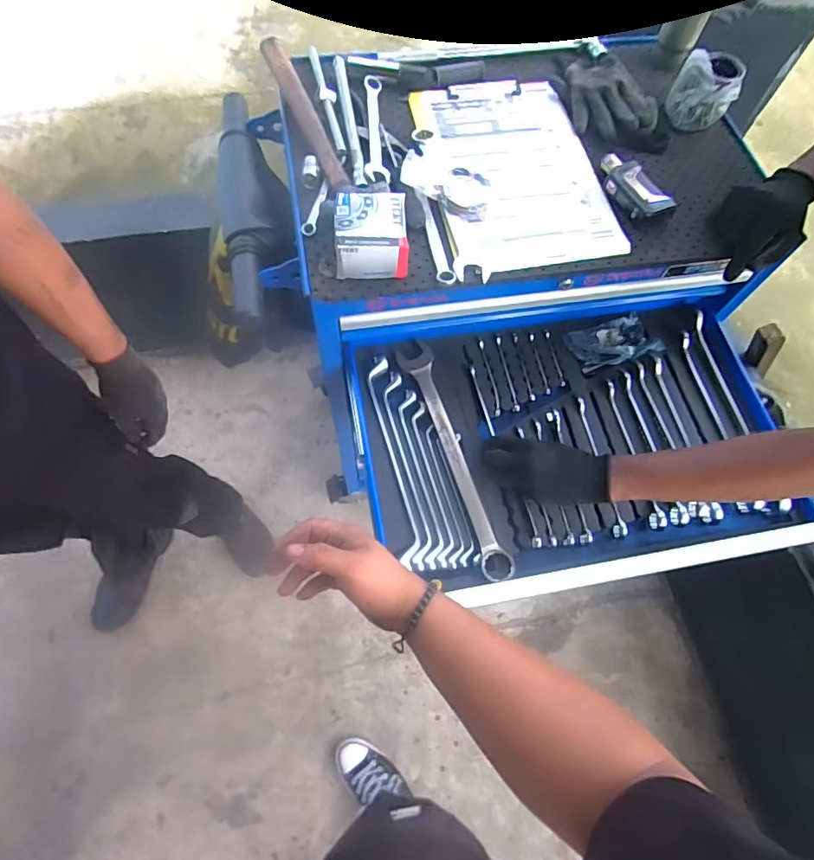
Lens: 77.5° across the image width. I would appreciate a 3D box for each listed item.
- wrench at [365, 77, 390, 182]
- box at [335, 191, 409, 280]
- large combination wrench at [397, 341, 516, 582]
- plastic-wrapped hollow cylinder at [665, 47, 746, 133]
[{"bbox_3d":[-0.047,-0.435,0.725,0.032,0.012,0.233,-3,65,-4],"label":"wrench"},{"bbox_3d":[-0.045,-0.237,0.617,0.088,0.048,0.095,-2,65,-4],"label":"box"},{"bbox_3d":[0.066,0.032,0.698,0.044,0.017,0.350,-16,67,-10],"label":"large combination wrench"},{"bbox_3d":[0.450,-0.509,0.764,0.072,0.079,0.071,3,65,-2],"label":"plastic-wrapped hollow cylinder"}]

